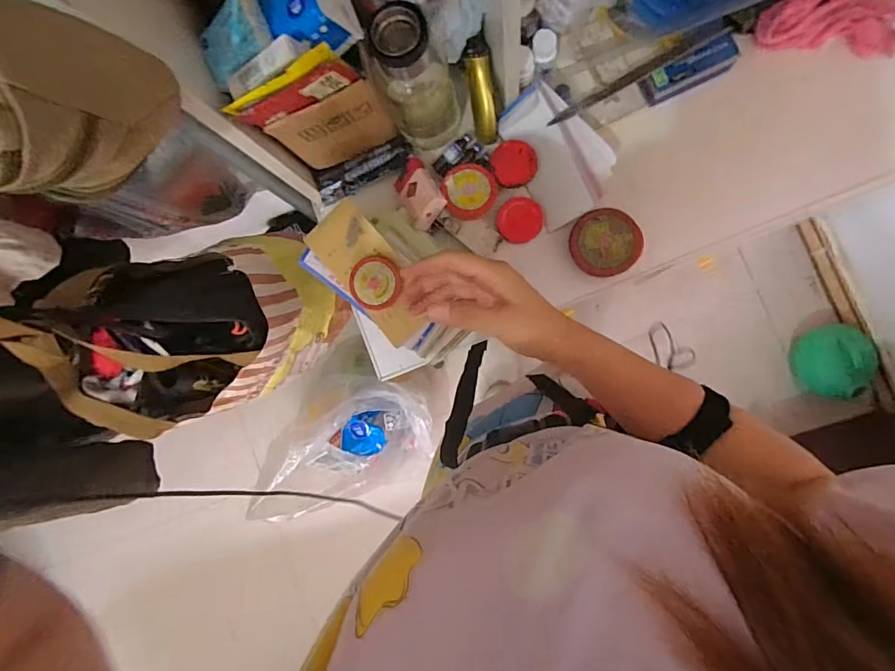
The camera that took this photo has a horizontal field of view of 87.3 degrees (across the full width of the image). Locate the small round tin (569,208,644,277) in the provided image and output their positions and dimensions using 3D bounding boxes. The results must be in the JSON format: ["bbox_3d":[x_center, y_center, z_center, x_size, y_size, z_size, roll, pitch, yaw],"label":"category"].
[{"bbox_3d":[0.208,-0.121,0.617,0.087,0.029,0.086,0,89,9],"label":"small round tin"}]

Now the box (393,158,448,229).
[{"bbox_3d":[-0.038,-0.195,0.640,0.053,0.034,0.096,-30,85,7],"label":"box"}]

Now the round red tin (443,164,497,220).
[{"bbox_3d":[0.032,-0.196,0.643,0.070,0.035,0.070,-10,88,9],"label":"round red tin"}]

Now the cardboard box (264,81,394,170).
[{"bbox_3d":[-0.131,-0.244,0.560,0.121,0.145,0.018,-23,86,8],"label":"cardboard box"}]

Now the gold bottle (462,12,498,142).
[{"bbox_3d":[0.043,-0.320,0.604,0.033,0.033,0.141,-5,129,9],"label":"gold bottle"}]

